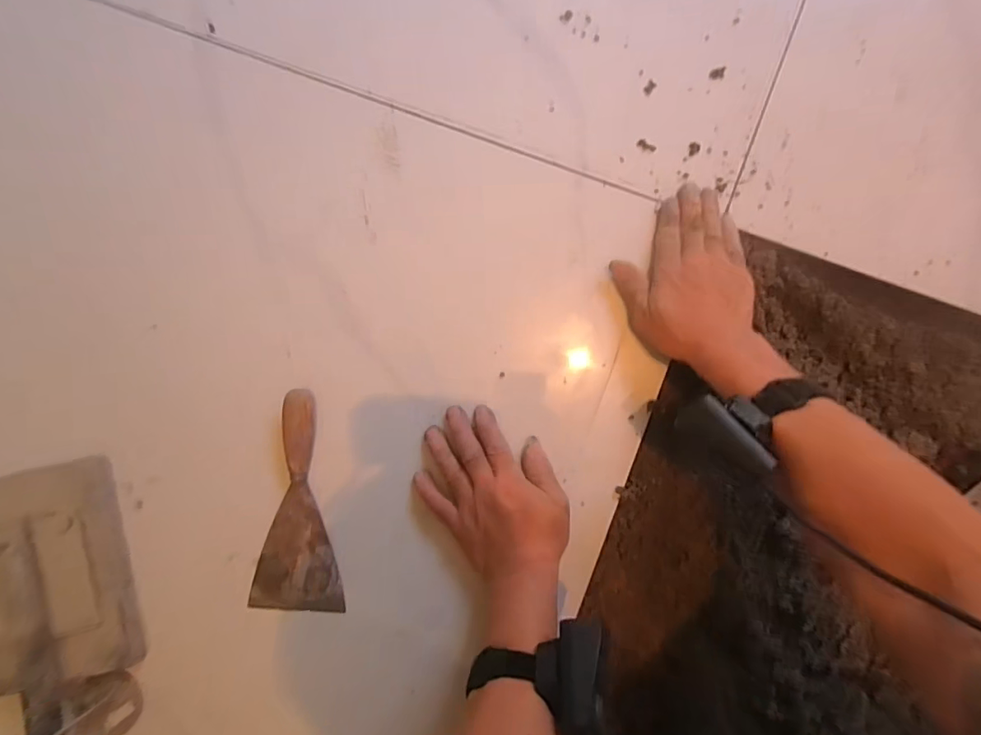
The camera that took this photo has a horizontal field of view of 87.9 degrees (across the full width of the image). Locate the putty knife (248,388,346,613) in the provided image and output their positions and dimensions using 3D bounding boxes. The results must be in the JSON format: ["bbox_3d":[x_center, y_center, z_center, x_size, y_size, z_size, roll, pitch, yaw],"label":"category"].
[{"bbox_3d":[-0.181,0.129,0.489,0.083,0.030,0.209,3,90,1],"label":"putty knife"}]

